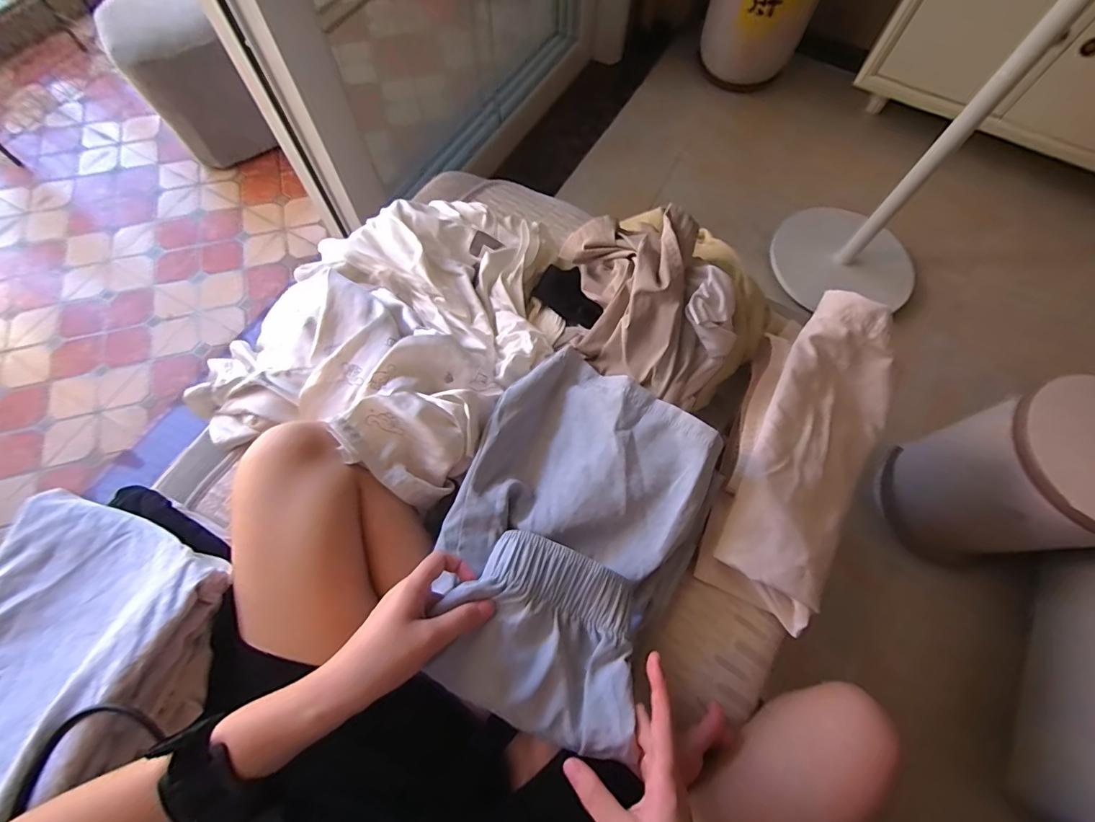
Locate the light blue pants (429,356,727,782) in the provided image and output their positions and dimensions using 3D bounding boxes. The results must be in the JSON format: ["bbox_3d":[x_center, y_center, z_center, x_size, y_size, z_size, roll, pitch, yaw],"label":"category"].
[{"bbox_3d":[0.026,0.105,0.431,0.228,0.090,0.309,29,70,10],"label":"light blue pants"}]

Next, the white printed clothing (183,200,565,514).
[{"bbox_3d":[-0.165,-0.110,0.527,0.316,0.098,0.375,28,70,10],"label":"white printed clothing"}]

